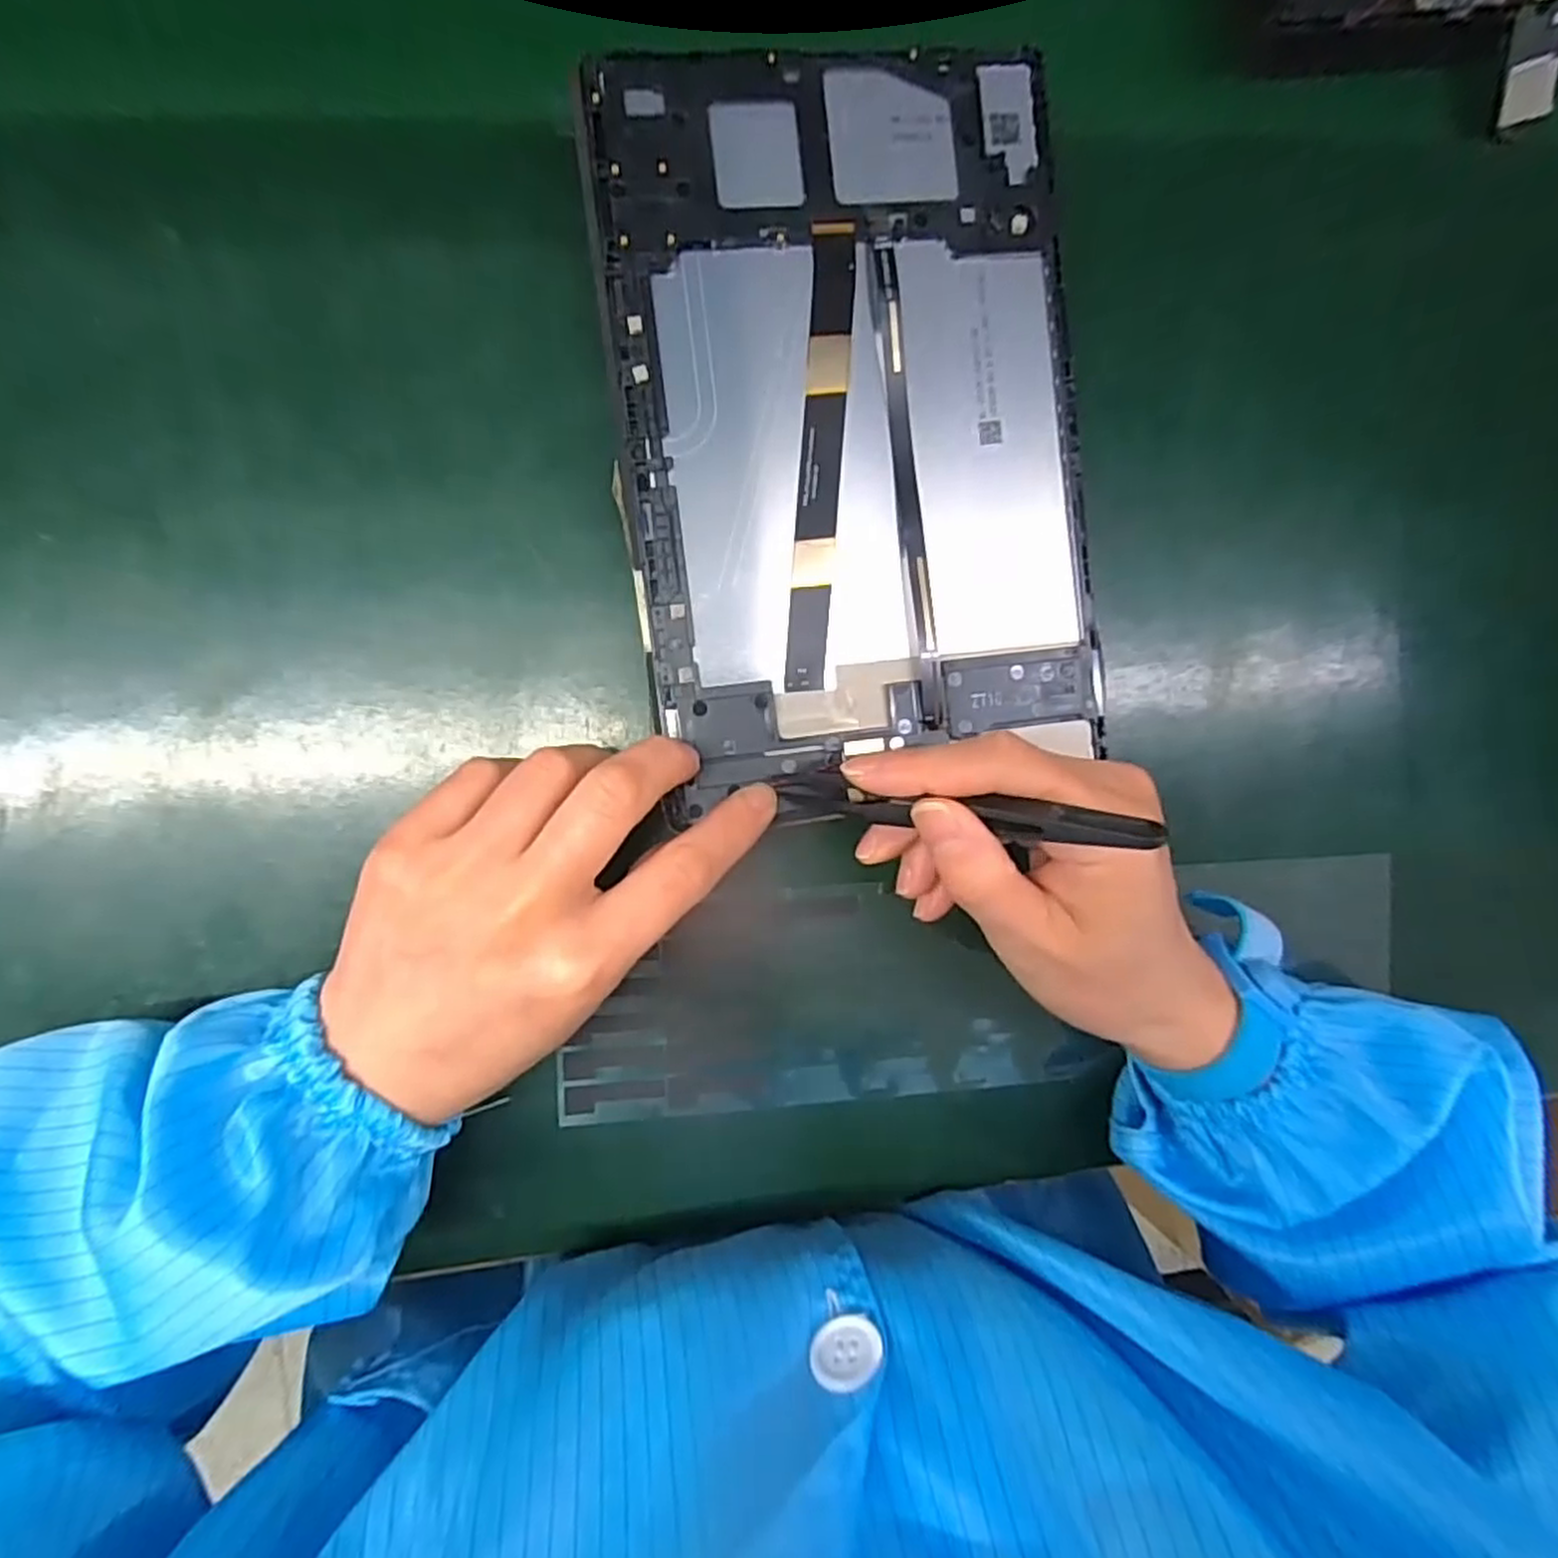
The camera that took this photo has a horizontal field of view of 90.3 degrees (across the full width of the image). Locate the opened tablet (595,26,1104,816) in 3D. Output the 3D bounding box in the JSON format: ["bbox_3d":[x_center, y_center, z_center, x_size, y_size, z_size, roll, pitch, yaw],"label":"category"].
[{"bbox_3d":[0.025,-0.117,0.255,0.151,0.006,0.230,-7,93,-7],"label":"opened tablet"}]

